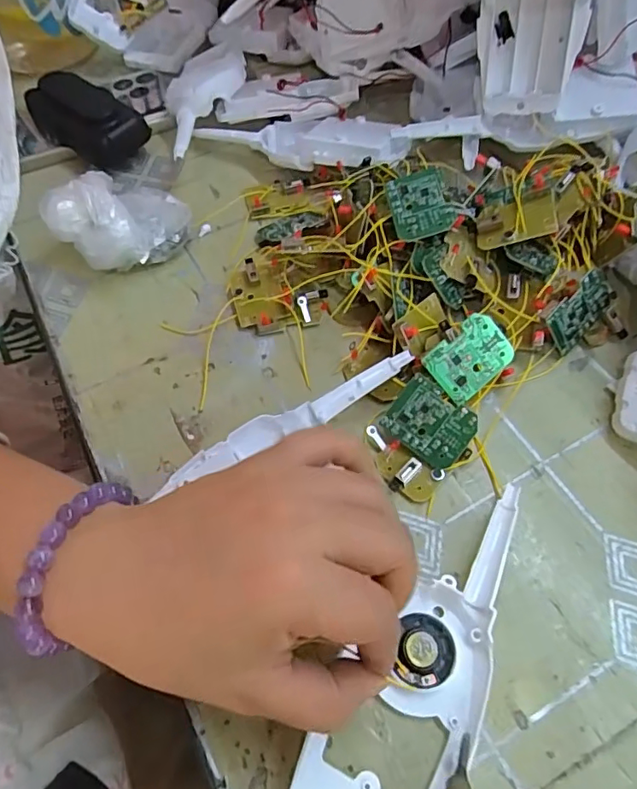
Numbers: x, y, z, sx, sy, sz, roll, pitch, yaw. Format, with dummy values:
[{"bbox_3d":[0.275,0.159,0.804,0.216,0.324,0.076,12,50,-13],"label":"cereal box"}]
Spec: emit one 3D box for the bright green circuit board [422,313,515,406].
[{"bbox_3d":[0.080,-0.019,0.282,0.042,0.004,0.034,-41,103,2],"label":"bright green circuit board"}]

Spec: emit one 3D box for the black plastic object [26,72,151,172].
[{"bbox_3d":[-0.182,-0.212,0.415,0.098,0.037,0.051,33,67,21],"label":"black plastic object"}]

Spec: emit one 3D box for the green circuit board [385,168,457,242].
[{"bbox_3d":[0.058,-0.108,0.306,0.033,0.004,0.040,-15,75,13],"label":"green circuit board"}]

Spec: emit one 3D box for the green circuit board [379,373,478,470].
[{"bbox_3d":[0.057,0.015,0.273,0.042,0.004,0.034,38,91,11],"label":"green circuit board"}]

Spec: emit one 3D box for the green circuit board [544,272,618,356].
[{"bbox_3d":[0.145,-0.047,0.295,0.046,0.033,0.004,-48,38,-2],"label":"green circuit board"}]

